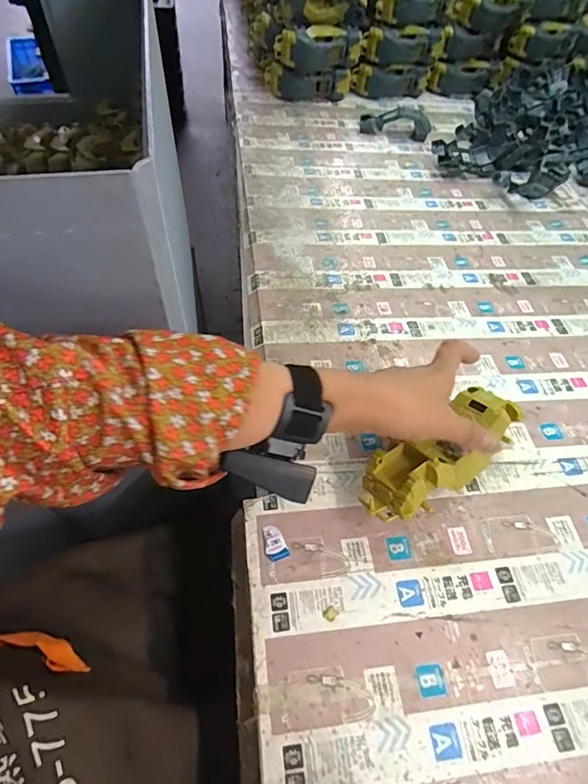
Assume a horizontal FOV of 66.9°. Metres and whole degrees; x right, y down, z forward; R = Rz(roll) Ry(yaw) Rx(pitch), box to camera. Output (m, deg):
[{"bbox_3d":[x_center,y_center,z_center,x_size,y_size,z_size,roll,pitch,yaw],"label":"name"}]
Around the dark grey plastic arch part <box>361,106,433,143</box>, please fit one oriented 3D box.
[{"bbox_3d":[0.193,-0.515,0.850,0.132,0.034,0.075,12,53,6],"label":"dark grey plastic arch part"}]

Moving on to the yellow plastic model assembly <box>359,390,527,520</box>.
[{"bbox_3d":[0.135,0.055,0.396,0.166,0.058,0.062,-30,60,-20],"label":"yellow plastic model assembly"}]

